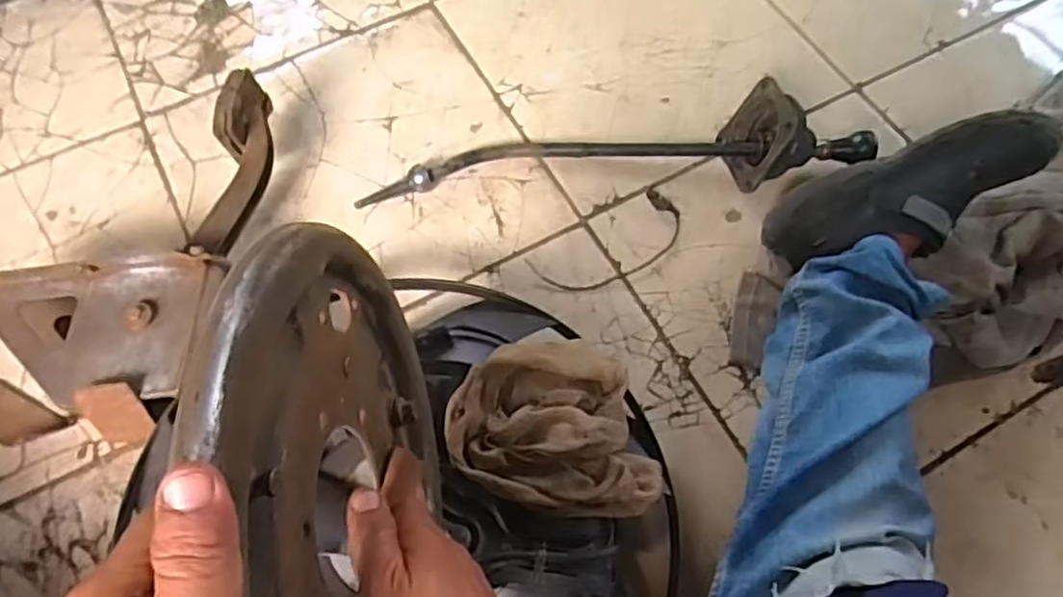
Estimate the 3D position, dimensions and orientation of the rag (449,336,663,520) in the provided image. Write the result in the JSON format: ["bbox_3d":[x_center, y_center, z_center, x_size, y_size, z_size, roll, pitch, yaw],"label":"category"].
[{"bbox_3d":[0.020,0.107,0.589,0.173,0.053,0.141,6,66,3],"label":"rag"}]

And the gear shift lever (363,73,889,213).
[{"bbox_3d":[0.096,-0.172,0.787,0.581,0.106,0.108,-5,66,-2],"label":"gear shift lever"}]

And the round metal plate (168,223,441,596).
[{"bbox_3d":[-0.094,0.109,0.347,0.052,0.257,0.281,0,66,-1],"label":"round metal plate"}]

